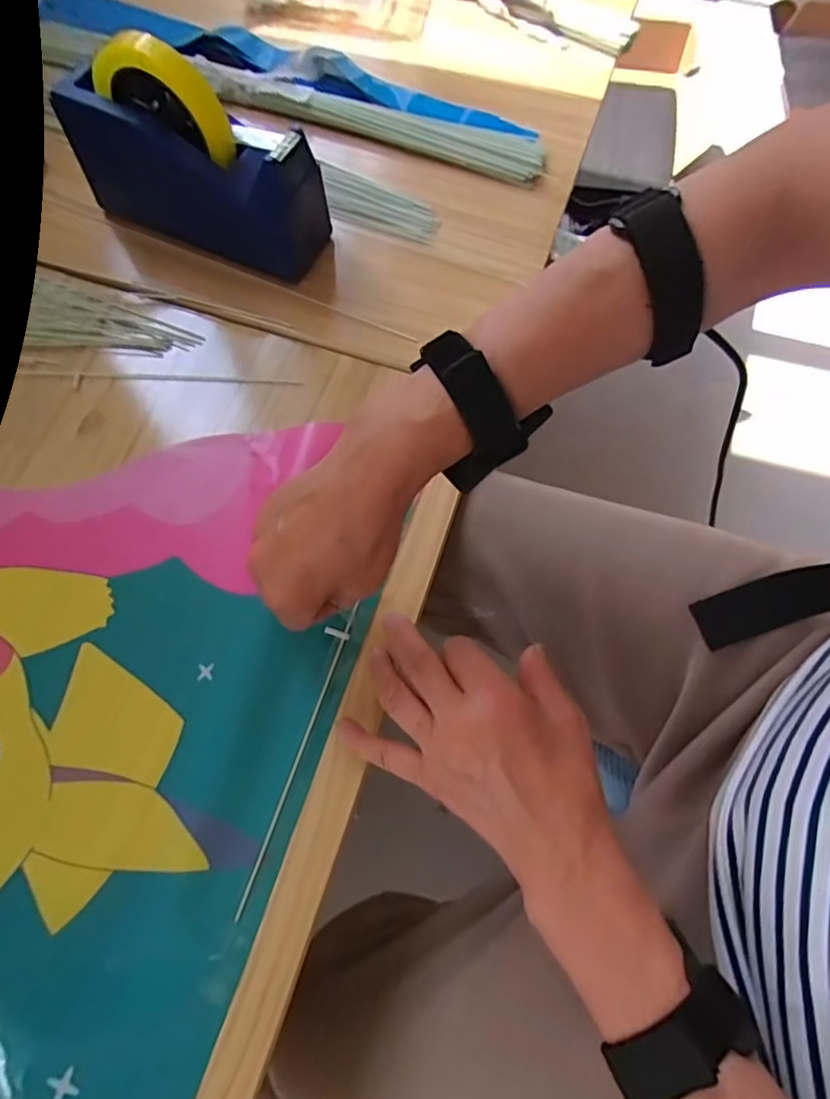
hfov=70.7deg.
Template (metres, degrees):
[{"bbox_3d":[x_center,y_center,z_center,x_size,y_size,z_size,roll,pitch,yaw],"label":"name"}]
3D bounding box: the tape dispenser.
[{"bbox_3d":[-0.176,-0.311,0.464,0.198,0.133,0.065,21,69,7],"label":"tape dispenser"}]

